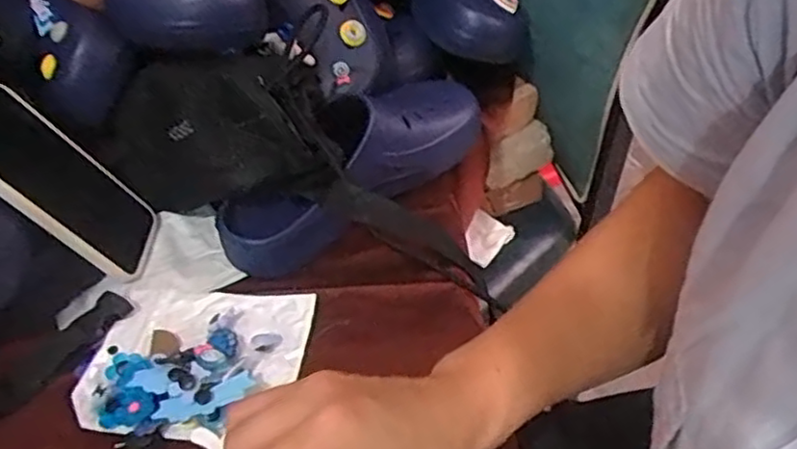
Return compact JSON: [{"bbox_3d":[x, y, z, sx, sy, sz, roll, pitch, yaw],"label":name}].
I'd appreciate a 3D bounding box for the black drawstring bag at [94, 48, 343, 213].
[{"bbox_3d":[-0.151,-0.077,0.553,0.205,0.121,0.050,-7,14,14],"label":"black drawstring bag"}]

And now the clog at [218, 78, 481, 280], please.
[{"bbox_3d":[-0.036,-0.065,0.566,0.088,0.079,0.261,30,54,33],"label":"clog"}]

